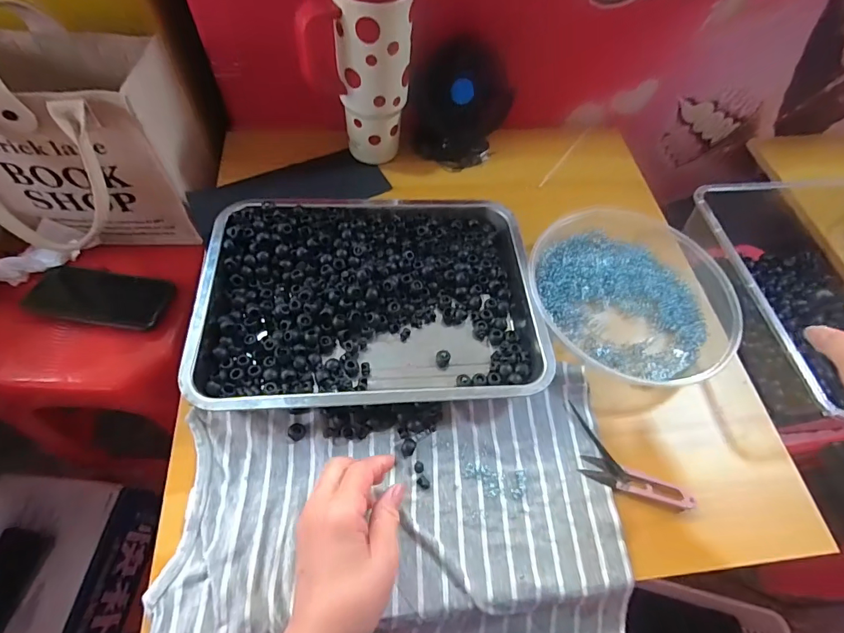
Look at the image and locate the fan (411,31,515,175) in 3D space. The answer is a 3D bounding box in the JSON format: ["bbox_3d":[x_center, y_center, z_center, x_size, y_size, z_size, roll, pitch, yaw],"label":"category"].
[{"bbox_3d":[0.048,-0.283,0.577,0.112,0.135,0.085,-3,60,-5],"label":"fan"}]

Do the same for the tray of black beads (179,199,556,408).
[{"bbox_3d":[-0.053,-0.027,0.470,0.339,0.044,0.254,-3,60,-5],"label":"tray of black beads"}]

